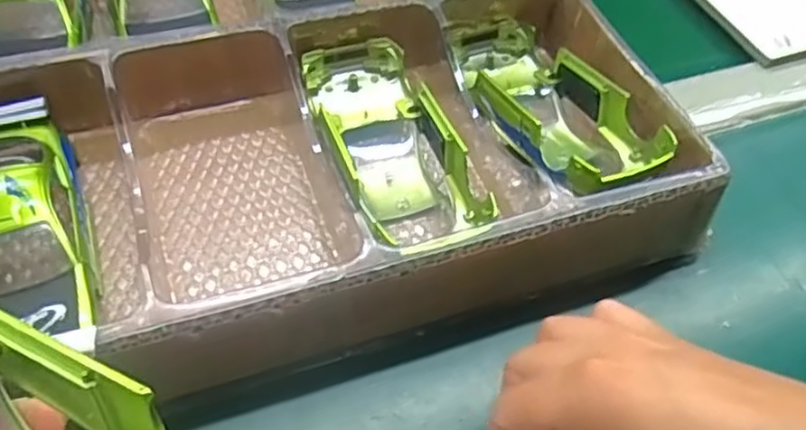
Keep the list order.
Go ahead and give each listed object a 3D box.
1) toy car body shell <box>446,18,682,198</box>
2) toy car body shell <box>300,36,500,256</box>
[{"bbox_3d":[0.070,-0.055,0.351,0.065,0.045,0.135,-16,56,-17],"label":"toy car body shell"},{"bbox_3d":[-0.007,-0.036,0.331,0.059,0.032,0.119,-13,56,-15],"label":"toy car body shell"}]

